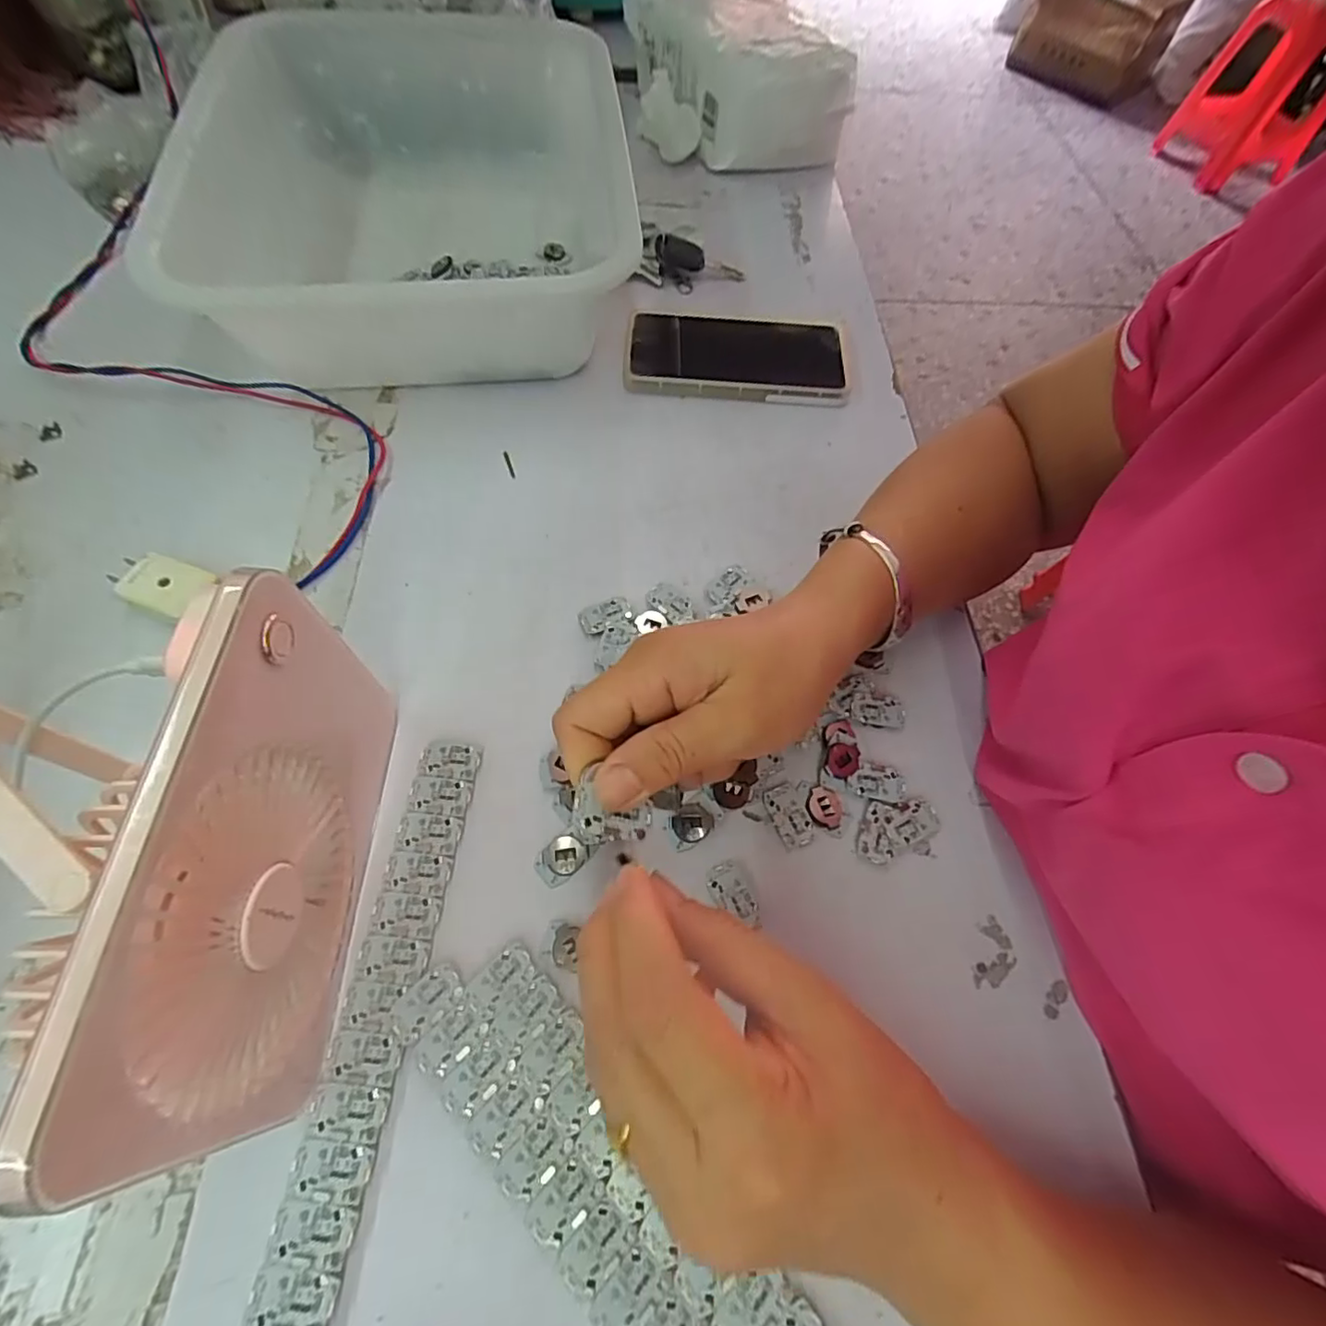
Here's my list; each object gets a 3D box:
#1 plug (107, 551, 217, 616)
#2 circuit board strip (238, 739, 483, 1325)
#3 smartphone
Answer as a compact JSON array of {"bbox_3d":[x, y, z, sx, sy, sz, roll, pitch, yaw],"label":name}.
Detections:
[{"bbox_3d":[-0.281,-0.044,0.340,0.061,0.017,0.029,20,62,8],"label":"plug"},{"bbox_3d":[-0.121,0.151,0.251,0.030,0.004,0.247,7,61,1],"label":"circuit board strip"},{"bbox_3d":[0.055,-0.232,0.453,0.163,0.010,0.087,5,64,-1],"label":"smartphone"}]

